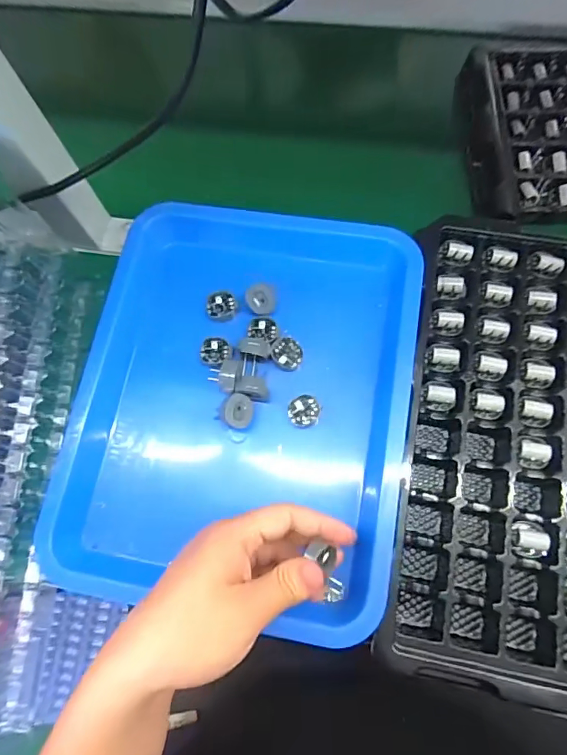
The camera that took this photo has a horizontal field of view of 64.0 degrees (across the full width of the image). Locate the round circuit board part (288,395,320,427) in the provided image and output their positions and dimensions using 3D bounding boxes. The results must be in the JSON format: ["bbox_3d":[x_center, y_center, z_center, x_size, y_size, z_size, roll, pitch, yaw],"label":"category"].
[{"bbox_3d":[0.017,0.028,0.380,0.026,0.015,0.023,1,73,2],"label":"round circuit board part"}]

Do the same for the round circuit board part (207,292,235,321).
[{"bbox_3d":[-0.056,-0.064,0.407,0.024,0.005,0.025,0,88,-2],"label":"round circuit board part"}]

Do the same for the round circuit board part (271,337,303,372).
[{"bbox_3d":[0.003,-0.020,0.391,0.026,0.007,0.028,0,73,1],"label":"round circuit board part"}]

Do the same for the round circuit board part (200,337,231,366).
[{"bbox_3d":[-0.059,-0.023,0.395,0.026,0.006,0.026,0,73,1],"label":"round circuit board part"}]

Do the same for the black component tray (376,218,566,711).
[{"bbox_3d":[0.194,0.047,0.357,0.191,0.043,0.351,10,73,5],"label":"black component tray"}]

